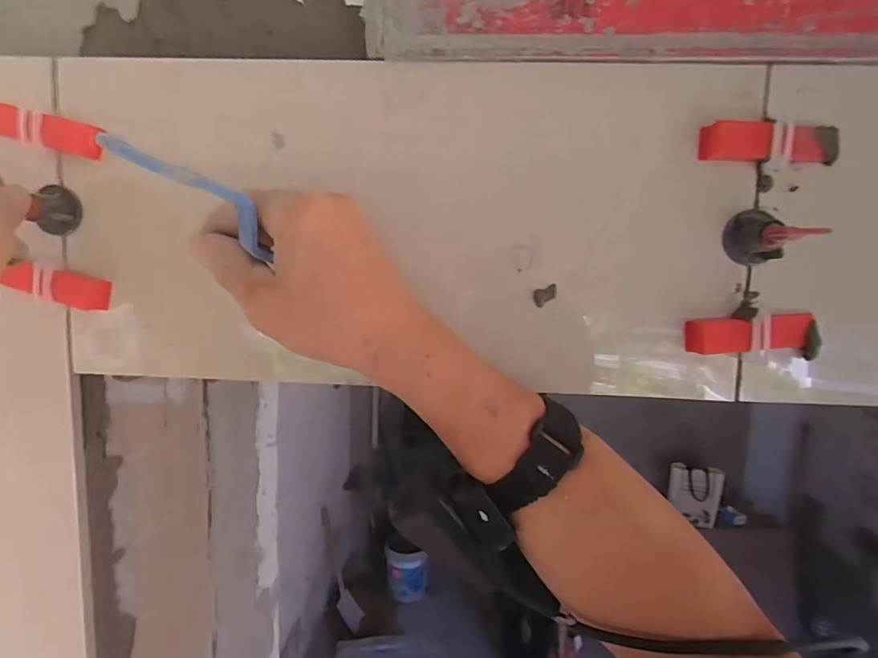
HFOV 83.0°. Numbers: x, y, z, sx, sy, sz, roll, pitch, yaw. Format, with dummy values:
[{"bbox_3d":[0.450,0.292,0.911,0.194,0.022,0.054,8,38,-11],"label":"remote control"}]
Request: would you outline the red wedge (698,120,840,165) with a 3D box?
[{"bbox_3d":[0.195,-0.111,0.293,0.076,0.023,0.013,2,7,-1],"label":"red wedge"}]

